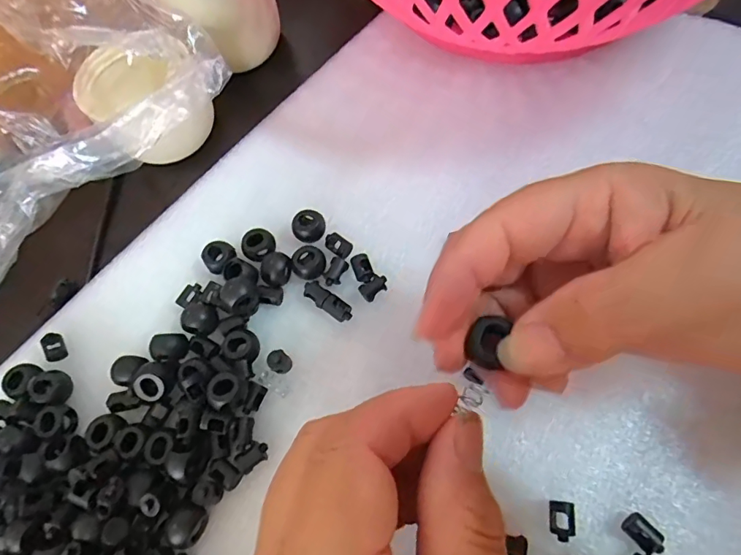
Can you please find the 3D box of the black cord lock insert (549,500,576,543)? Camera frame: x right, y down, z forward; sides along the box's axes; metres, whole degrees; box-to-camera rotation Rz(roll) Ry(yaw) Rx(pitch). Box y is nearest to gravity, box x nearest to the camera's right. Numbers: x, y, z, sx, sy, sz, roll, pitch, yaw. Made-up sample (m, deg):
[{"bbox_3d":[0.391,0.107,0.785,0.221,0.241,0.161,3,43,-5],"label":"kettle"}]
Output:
[{"bbox_3d":[0.079,0.100,0.193,0.010,0.007,0.015,10,69,10],"label":"black cord lock insert"}]

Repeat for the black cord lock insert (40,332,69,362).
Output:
[{"bbox_3d":[-0.165,0.035,0.244,0.009,0.004,0.015,-29,68,-7],"label":"black cord lock insert"}]

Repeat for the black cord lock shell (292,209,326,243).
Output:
[{"bbox_3d":[-0.033,-0.027,0.253,0.015,0.011,0.017,18,71,12],"label":"black cord lock shell"}]

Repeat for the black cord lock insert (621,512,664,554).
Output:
[{"bbox_3d":[0.109,0.102,0.189,0.015,0.009,0.011,38,76,18],"label":"black cord lock insert"}]

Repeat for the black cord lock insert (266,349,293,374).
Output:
[{"bbox_3d":[-0.044,0.040,0.227,0.010,0.014,0.010,-2,68,5],"label":"black cord lock insert"}]

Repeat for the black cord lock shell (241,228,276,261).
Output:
[{"bbox_3d":[-0.060,-0.017,0.254,0.017,0.012,0.014,-38,69,-10],"label":"black cord lock shell"}]

